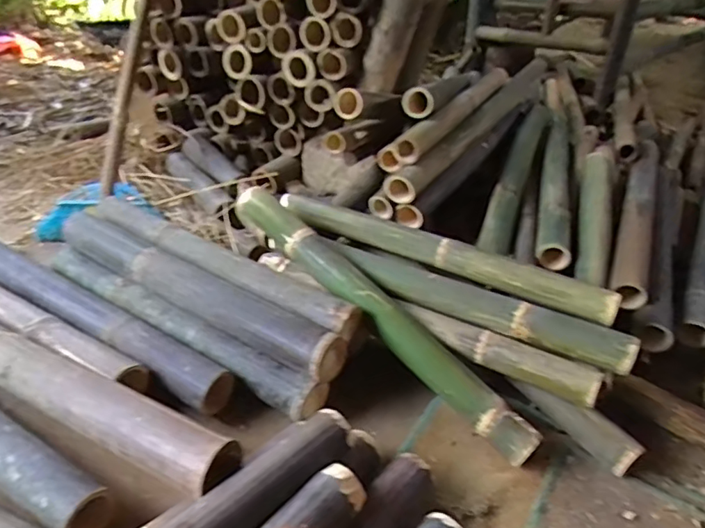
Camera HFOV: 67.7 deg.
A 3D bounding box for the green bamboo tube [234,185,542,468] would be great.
[{"bbox_3d":[0.027,0.070,0.899,0.069,0.063,0.676,-28,59,-38],"label":"green bamboo tube"}]

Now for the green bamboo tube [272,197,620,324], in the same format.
[{"bbox_3d":[0.144,-0.033,0.981,0.665,0.056,0.056,24,38,26],"label":"green bamboo tube"}]

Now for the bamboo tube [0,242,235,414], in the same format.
[{"bbox_3d":[-0.510,0.077,0.953,0.719,0.072,0.077,22,38,24],"label":"bamboo tube"}]

